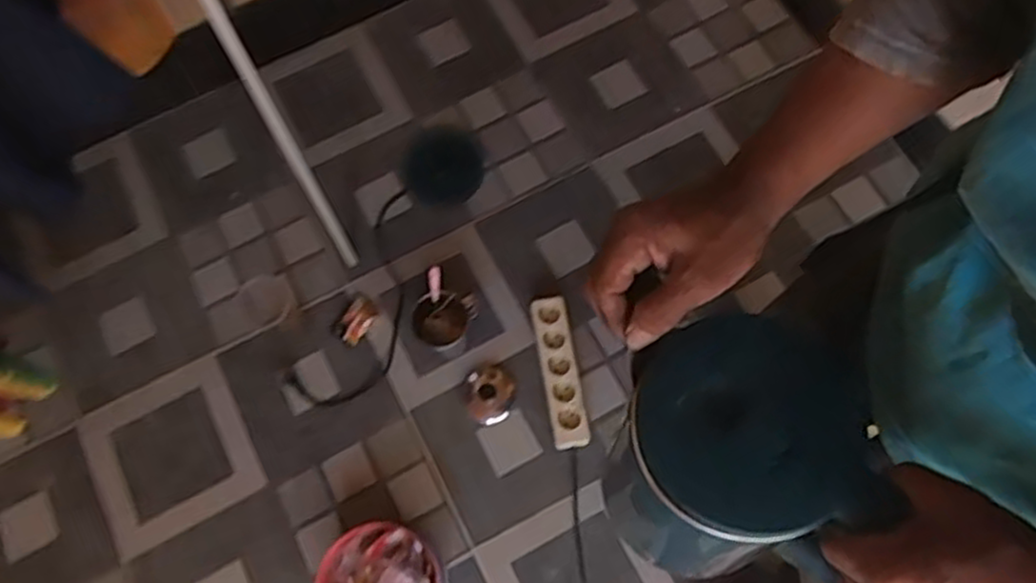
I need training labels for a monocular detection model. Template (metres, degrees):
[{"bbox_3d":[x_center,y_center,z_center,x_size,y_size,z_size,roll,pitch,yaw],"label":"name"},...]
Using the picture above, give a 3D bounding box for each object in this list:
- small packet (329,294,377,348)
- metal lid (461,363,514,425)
[{"bbox_3d":[-0.286,0.050,1.308,0.057,0.013,0.087,34,76,13],"label":"small packet"},{"bbox_3d":[-0.049,0.168,1.252,0.090,0.047,0.095,-1,71,3],"label":"metal lid"}]

